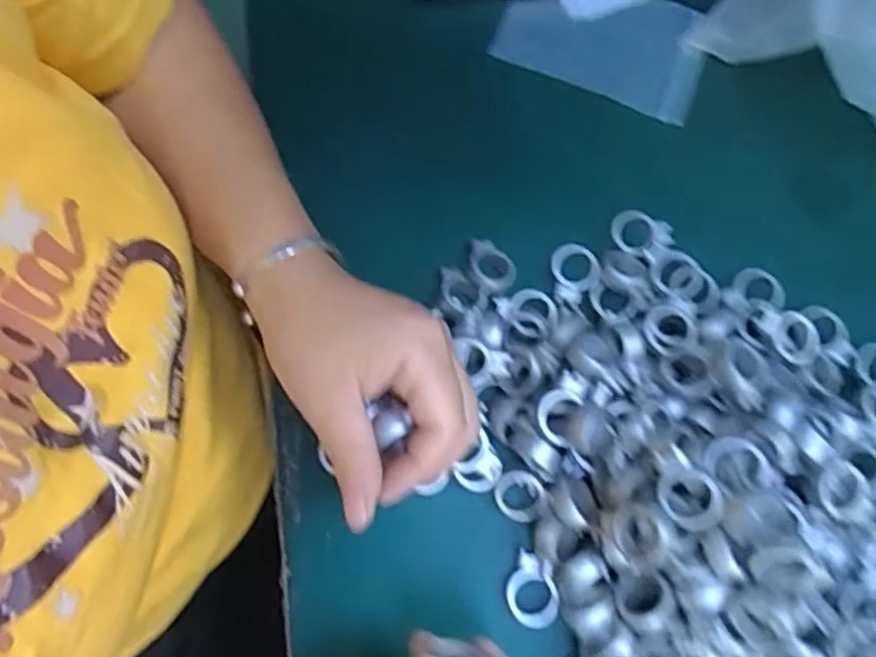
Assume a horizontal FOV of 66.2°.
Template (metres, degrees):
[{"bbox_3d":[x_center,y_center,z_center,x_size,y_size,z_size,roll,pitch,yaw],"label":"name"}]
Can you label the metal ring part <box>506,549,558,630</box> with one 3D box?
[{"bbox_3d":[0.049,0.133,0.338,0.027,0.011,0.033,22,77,4],"label":"metal ring part"}]

